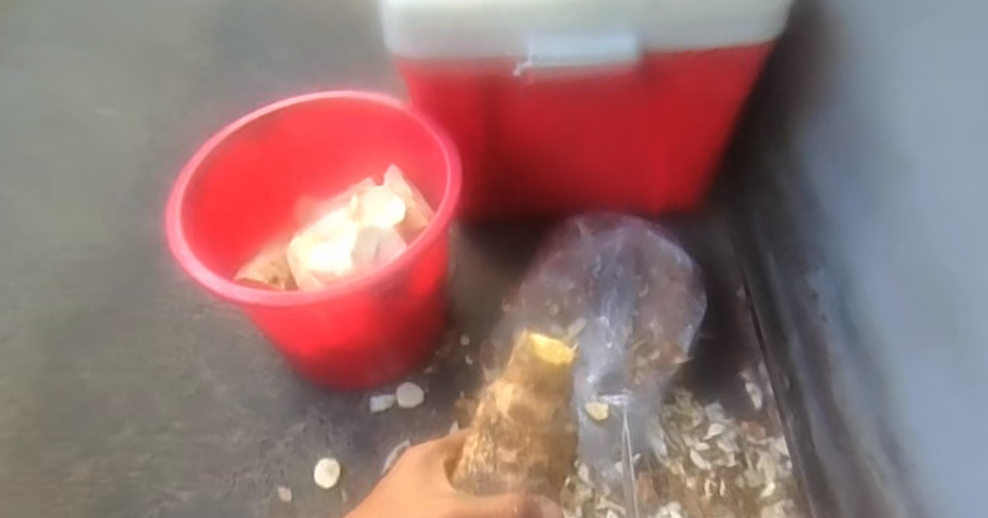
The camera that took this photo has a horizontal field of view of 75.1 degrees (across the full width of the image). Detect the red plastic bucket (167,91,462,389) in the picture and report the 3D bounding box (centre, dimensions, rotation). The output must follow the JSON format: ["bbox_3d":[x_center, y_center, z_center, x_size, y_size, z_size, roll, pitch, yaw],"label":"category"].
[{"bbox_3d":[-0.190,-0.009,0.827,0.304,0.271,0.291,-2,56,3],"label":"red plastic bucket"}]

